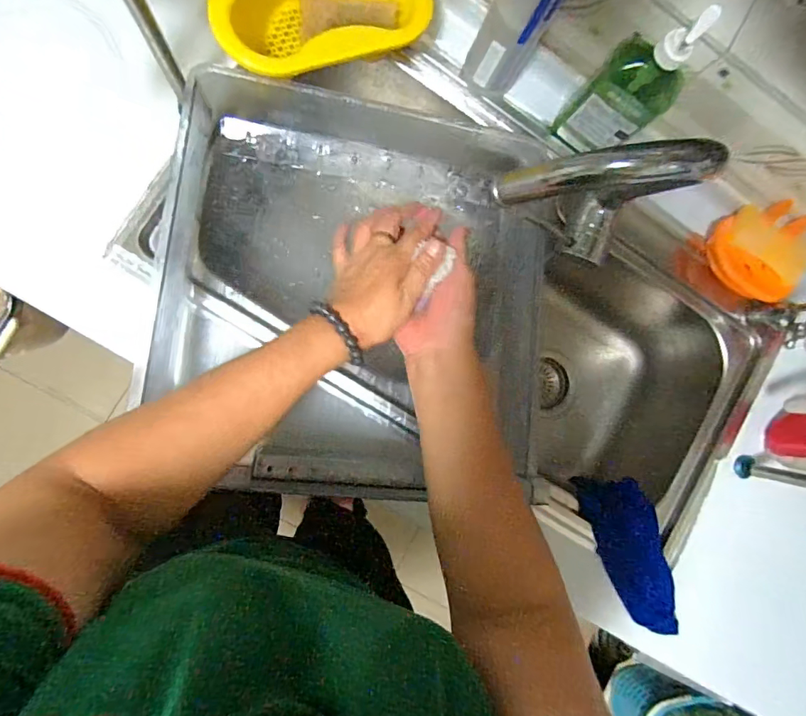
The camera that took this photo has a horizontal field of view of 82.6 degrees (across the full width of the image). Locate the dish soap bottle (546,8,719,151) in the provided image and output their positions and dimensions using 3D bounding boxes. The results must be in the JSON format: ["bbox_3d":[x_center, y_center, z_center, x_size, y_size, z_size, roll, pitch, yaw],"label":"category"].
[{"bbox_3d":[0.242,-0.289,0.505,0.058,0.167,0.084,-44,95,-8],"label":"dish soap bottle"}]

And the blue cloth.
[{"bbox_3d":[0.295,0.247,0.591,0.074,0.046,0.195,-13,69,-9],"label":"blue cloth"}]

